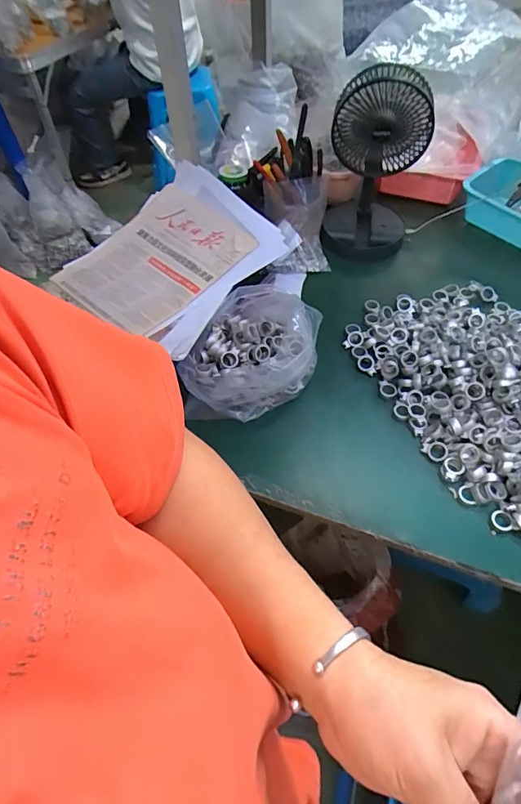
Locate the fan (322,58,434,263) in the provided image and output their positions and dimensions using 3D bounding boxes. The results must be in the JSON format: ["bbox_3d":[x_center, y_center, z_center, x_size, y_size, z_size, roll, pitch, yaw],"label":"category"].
[{"bbox_3d":[0.206,-0.434,0.821,0.150,0.300,0.184,7,54,8],"label":"fan"}]

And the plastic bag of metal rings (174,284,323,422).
[{"bbox_3d":[-0.013,-0.074,0.699,0.194,0.094,0.222,7,54,8],"label":"plastic bag of metal rings"}]

